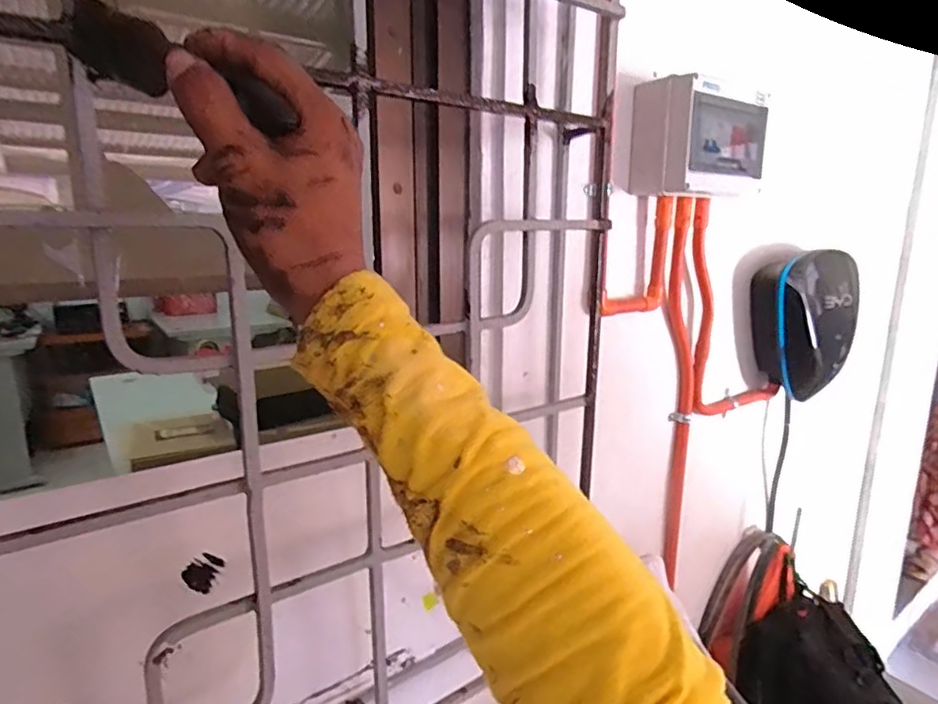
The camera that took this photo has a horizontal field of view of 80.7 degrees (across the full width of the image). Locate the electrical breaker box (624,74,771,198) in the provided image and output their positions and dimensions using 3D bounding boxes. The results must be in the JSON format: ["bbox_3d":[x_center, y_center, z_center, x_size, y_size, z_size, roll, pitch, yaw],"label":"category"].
[{"bbox_3d":[0.337,-0.304,0.809,0.194,0.140,0.101,-7,15,-31],"label":"electrical breaker box"}]

